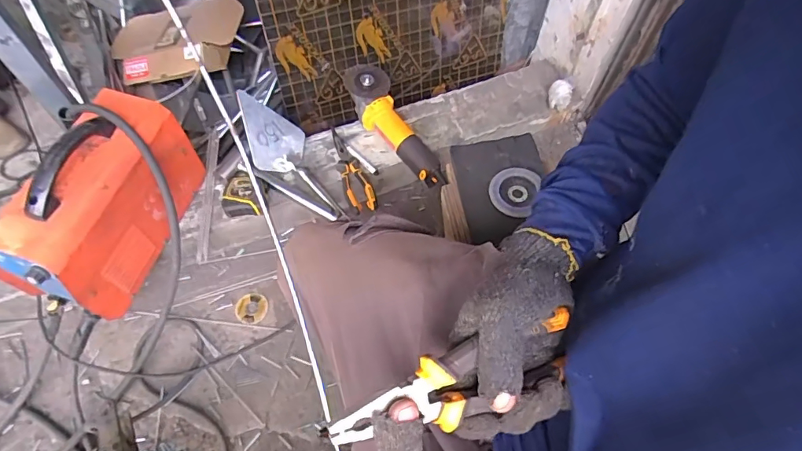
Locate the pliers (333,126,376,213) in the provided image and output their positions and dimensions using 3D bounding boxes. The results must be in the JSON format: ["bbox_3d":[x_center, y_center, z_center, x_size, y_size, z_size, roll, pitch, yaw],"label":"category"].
[{"bbox_3d":[-0.107,-0.123,0.956,0.053,0.024,0.208,-18,62,-12],"label":"pliers"}]

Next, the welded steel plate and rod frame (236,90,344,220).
[{"bbox_3d":[-0.244,-0.139,0.935,0.142,0.057,0.283,-34,88,-19],"label":"welded steel plate and rod frame"}]

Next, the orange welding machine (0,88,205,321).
[{"bbox_3d":[-0.499,-0.043,0.771,0.146,0.225,0.319,16,61,8],"label":"orange welding machine"}]

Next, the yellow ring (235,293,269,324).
[{"bbox_3d":[-0.295,0.165,0.920,0.061,0.004,0.061,1,60,-1],"label":"yellow ring"}]

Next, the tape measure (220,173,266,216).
[{"bbox_3d":[-0.303,-0.056,0.896,0.076,0.049,0.070,-1,60,-2],"label":"tape measure"}]

